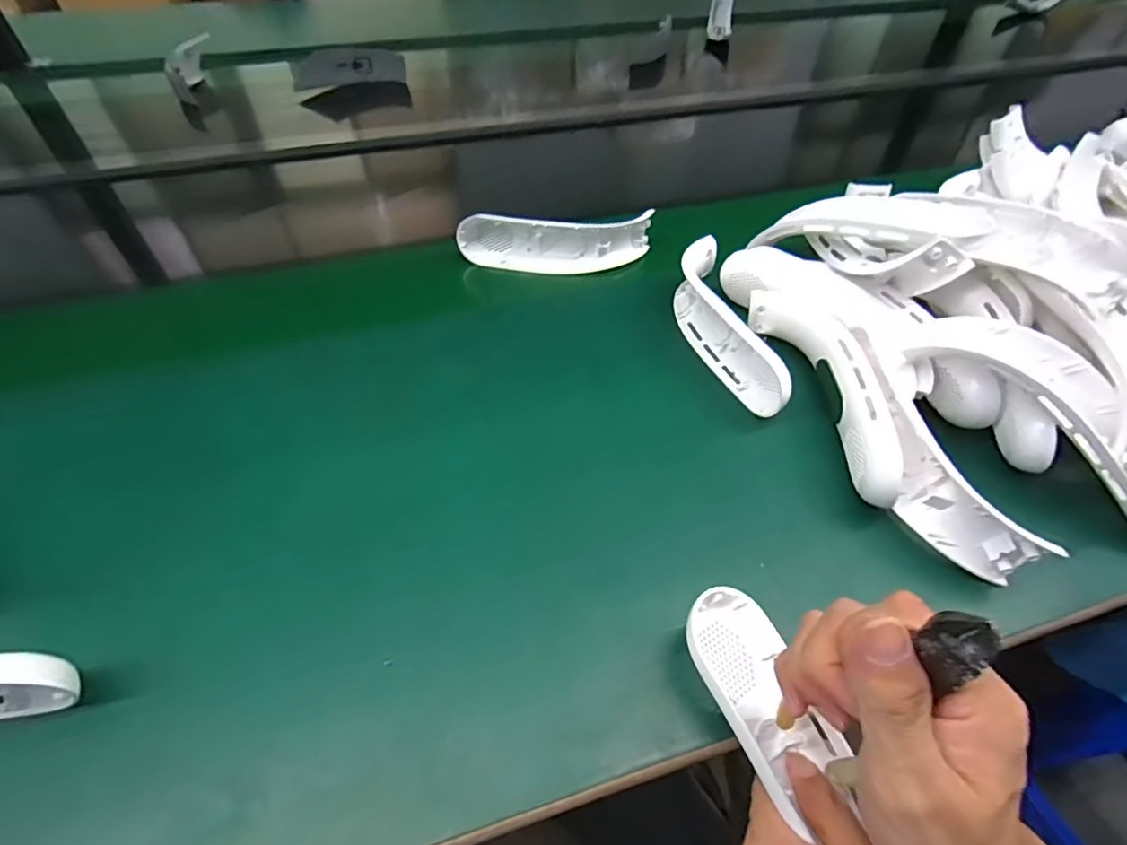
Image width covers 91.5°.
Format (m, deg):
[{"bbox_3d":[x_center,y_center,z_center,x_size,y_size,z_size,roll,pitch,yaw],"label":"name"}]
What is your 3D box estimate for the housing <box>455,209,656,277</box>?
[{"bbox_3d":[-0.008,-0.184,0.562,0.196,0.049,0.045,-2,50,-3],"label":"housing"}]

